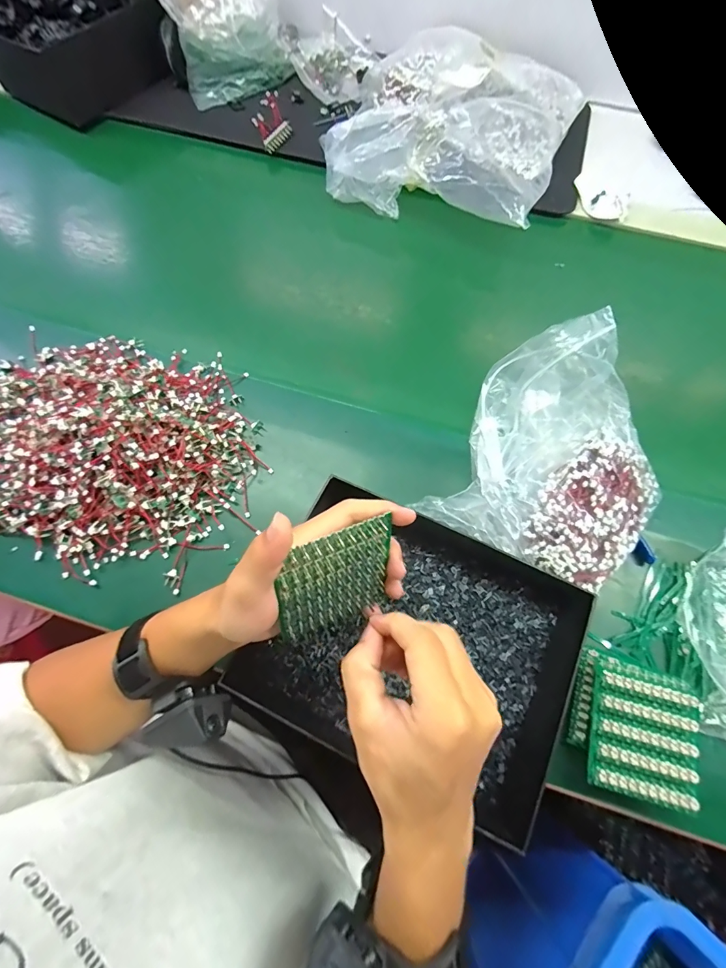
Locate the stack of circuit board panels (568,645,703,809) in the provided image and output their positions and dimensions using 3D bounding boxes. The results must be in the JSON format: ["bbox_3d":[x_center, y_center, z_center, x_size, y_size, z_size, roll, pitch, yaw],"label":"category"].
[{"bbox_3d":[0.224,0.201,0.341,0.087,0.031,0.094,17,70,6],"label":"stack of circuit board panels"}]

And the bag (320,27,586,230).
[{"bbox_3d":[0.128,-0.518,0.592,0.310,0.076,0.325,23,71,8],"label":"bag"}]

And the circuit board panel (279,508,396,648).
[{"bbox_3d":[-0.018,0.068,0.277,0.078,0.093,0.004,-16,41,-24],"label":"circuit board panel"}]

